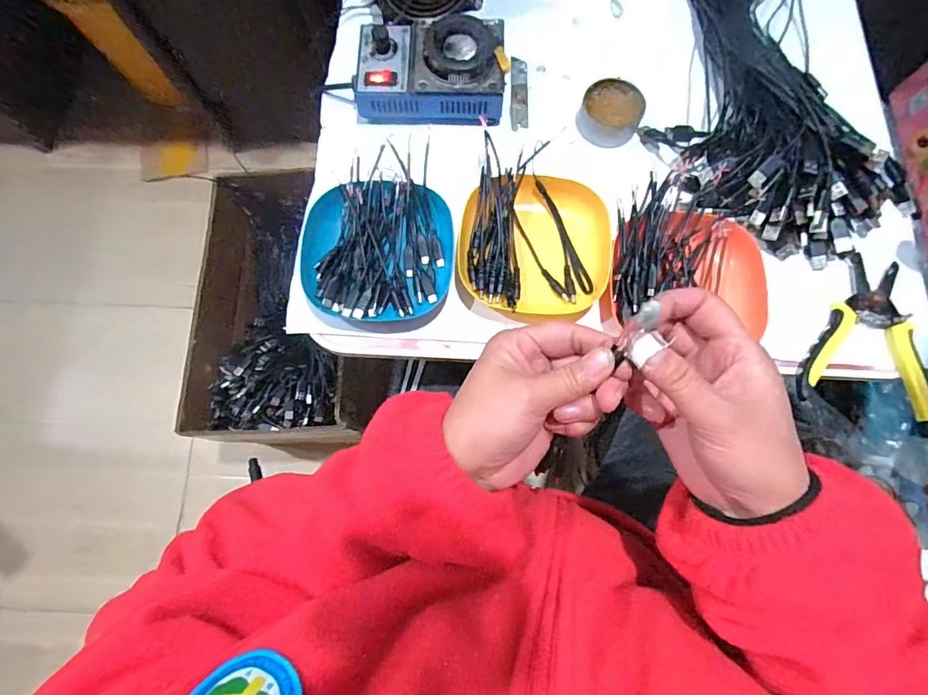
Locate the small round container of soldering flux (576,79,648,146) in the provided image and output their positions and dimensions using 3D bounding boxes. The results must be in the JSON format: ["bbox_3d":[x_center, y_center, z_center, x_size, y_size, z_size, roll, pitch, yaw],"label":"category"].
[{"bbox_3d":[0.153,-0.243,0.484,0.063,0.026,0.068,0,76,1],"label":"small round container of soldering flux"}]

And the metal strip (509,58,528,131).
[{"bbox_3d":[0.061,-0.278,0.505,0.019,0.004,0.094,3,75,-5],"label":"metal strip"}]

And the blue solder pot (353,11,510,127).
[{"bbox_3d":[-0.033,-0.287,0.478,0.152,0.064,0.105,7,76,2],"label":"blue solder pot"}]

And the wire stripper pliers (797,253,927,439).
[{"bbox_3d":[0.374,-0.012,0.421,0.108,0.018,0.154,19,77,5],"label":"wire stripper pliers"}]

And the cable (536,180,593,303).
[{"bbox_3d":[0.097,-0.105,0.445,0.022,0.016,0.122,-14,76,-3],"label":"cable"}]

